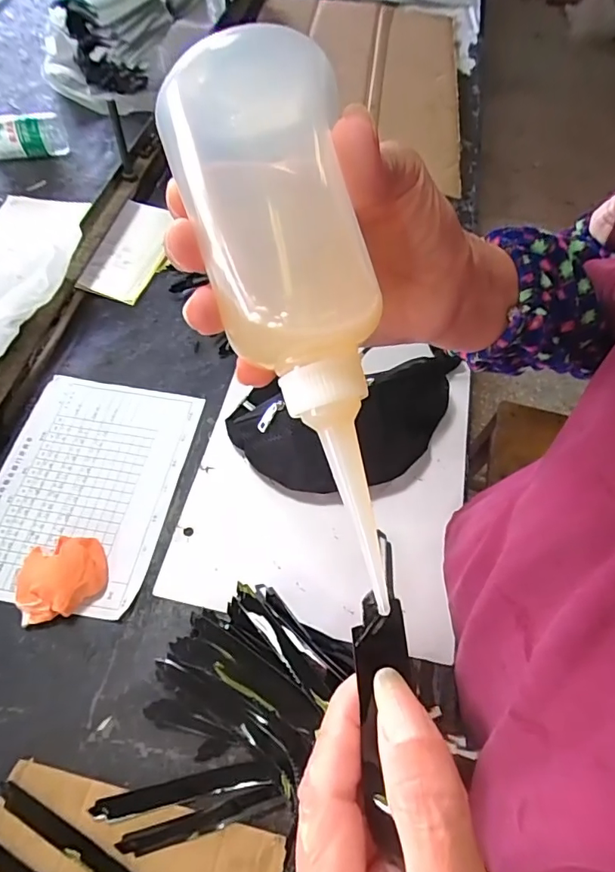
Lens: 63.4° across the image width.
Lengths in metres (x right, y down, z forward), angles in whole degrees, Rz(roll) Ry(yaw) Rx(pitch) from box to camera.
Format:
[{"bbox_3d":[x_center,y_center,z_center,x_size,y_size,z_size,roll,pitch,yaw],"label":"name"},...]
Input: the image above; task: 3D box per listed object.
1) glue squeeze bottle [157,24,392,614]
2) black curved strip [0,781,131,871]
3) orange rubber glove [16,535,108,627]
[{"bbox_3d":[-0.001,-0.036,0.159,0.059,0.059,0.167,-12,79,-8],"label":"glue squeeze bottle"},{"bbox_3d":[-0.171,0.357,0.403,0.211,0.005,0.046,40,66,21],"label":"black curved strip"},{"bbox_3d":[-0.255,0.145,0.508,0.085,0.052,0.076,-7,59,-6],"label":"orange rubber glove"}]

